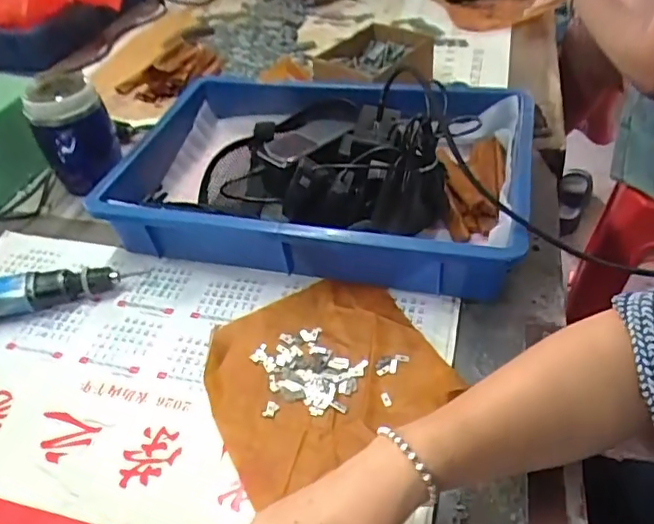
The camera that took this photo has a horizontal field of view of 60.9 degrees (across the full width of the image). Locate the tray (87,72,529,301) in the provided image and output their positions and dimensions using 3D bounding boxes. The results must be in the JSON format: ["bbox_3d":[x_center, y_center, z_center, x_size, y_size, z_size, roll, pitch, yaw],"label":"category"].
[{"bbox_3d":[-0.014,-0.113,0.621,0.437,0.102,0.290,8,46,15],"label":"tray"}]

